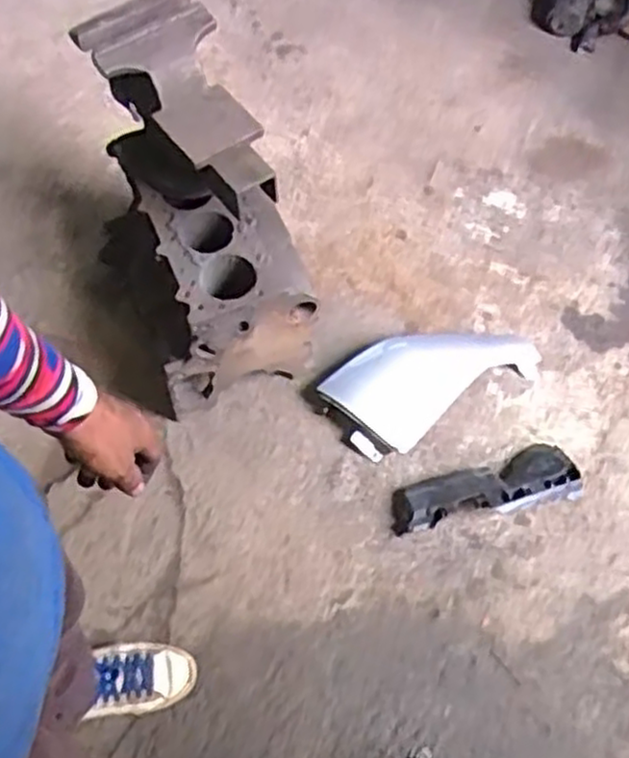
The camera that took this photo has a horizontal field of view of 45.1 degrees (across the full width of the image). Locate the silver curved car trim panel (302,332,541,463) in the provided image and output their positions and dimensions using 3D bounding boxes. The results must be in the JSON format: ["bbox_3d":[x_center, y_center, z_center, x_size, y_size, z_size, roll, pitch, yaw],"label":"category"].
[{"bbox_3d":[0.230,-0.006,1.543,0.459,0.096,0.221,-31,66,-16],"label":"silver curved car trim panel"}]

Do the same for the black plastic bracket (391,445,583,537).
[{"bbox_3d":[0.309,0.194,1.401,0.338,0.091,0.123,-8,64,-7],"label":"black plastic bracket"}]

